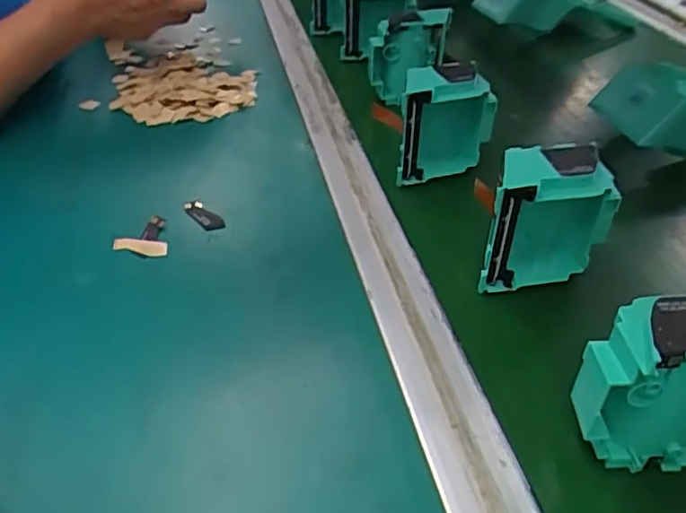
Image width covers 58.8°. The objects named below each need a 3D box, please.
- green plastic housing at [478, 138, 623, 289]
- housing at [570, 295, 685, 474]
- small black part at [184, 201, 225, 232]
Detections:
[{"bbox_3d":[0.112,-0.021,0.349,0.075,0.077,0.037,-14,44,-11],"label":"green plastic housing"},{"bbox_3d":[0.137,0.051,0.258,0.075,0.081,0.048,3,43,7],"label":"housing"},{"bbox_3d":[-0.094,-0.027,0.412,0.013,0.006,0.040,-33,50,-28],"label":"small black part"}]

